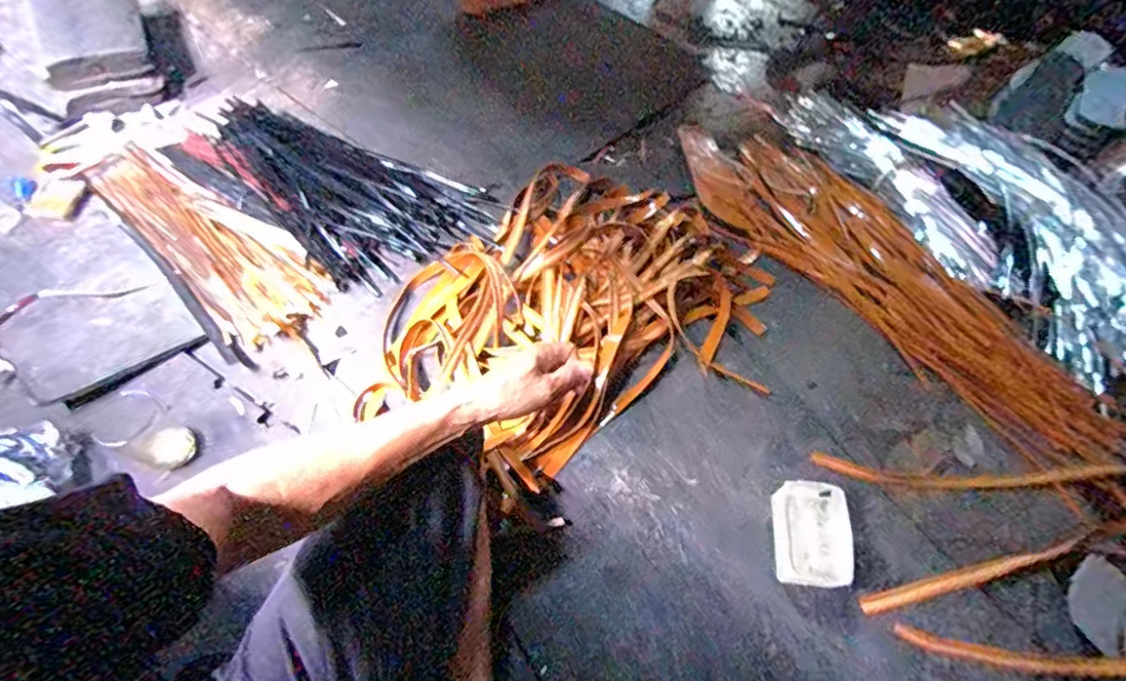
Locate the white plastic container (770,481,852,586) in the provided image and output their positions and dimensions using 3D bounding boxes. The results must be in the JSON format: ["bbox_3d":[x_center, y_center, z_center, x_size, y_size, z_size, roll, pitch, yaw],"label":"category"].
[{"bbox_3d":[0.265,0.209,0.591,0.075,0.048,0.103,5,57,5],"label":"white plastic container"}]

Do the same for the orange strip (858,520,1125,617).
[{"bbox_3d":[0.530,0.237,0.607,0.448,0.046,0.021,-11,63,-8],"label":"orange strip"}]

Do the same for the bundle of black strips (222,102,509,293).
[{"bbox_3d":[-0.371,-0.299,0.936,0.279,0.047,0.613,-36,69,-19],"label":"bundle of black strips"}]

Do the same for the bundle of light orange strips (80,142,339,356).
[{"bbox_3d":[-0.590,-0.190,0.883,0.577,0.030,0.154,40,67,18],"label":"bundle of light orange strips"}]

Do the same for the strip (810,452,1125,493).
[{"bbox_3d":[0.503,0.163,0.664,0.404,0.012,0.040,3,63,-5],"label":"strip"}]

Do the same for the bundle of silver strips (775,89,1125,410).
[{"bbox_3d":[0.677,-0.262,0.874,0.302,0.118,0.716,-24,65,-14],"label":"bundle of silver strips"}]

